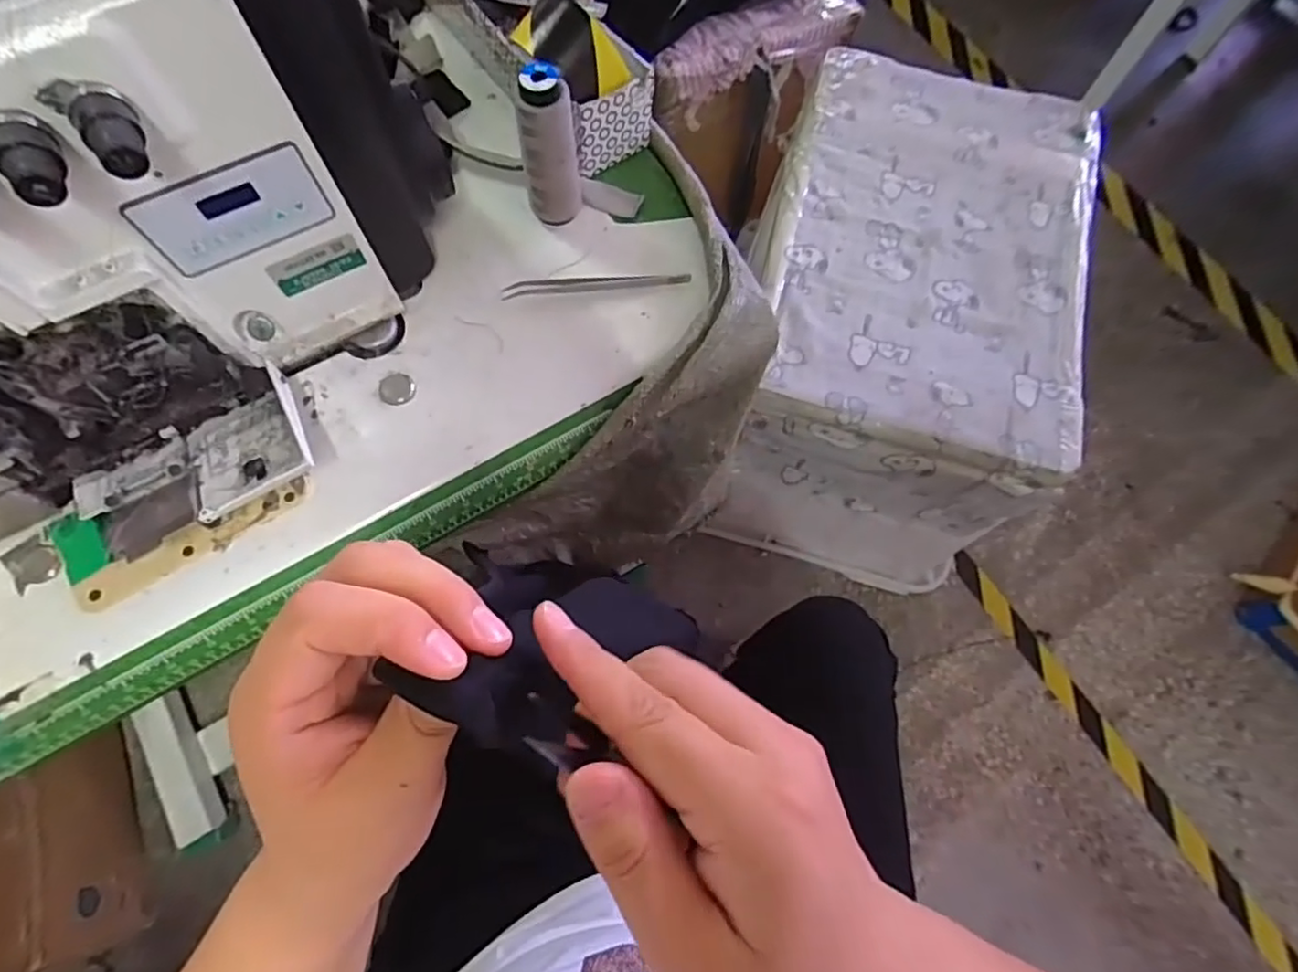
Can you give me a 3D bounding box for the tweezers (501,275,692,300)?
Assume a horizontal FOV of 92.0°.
[{"bbox_3d":[-0.039,-0.154,0.474,0.139,0.007,0.015,-5,71,-4],"label":"tweezers"}]

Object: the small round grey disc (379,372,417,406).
[{"bbox_3d":[-0.179,-0.069,0.445,0.024,0.004,0.025,1,71,-2],"label":"small round grey disc"}]

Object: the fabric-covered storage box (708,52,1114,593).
[{"bbox_3d":[0.398,-0.242,1.081,0.473,0.492,0.682,14,71,2],"label":"fabric-covered storage box"}]

